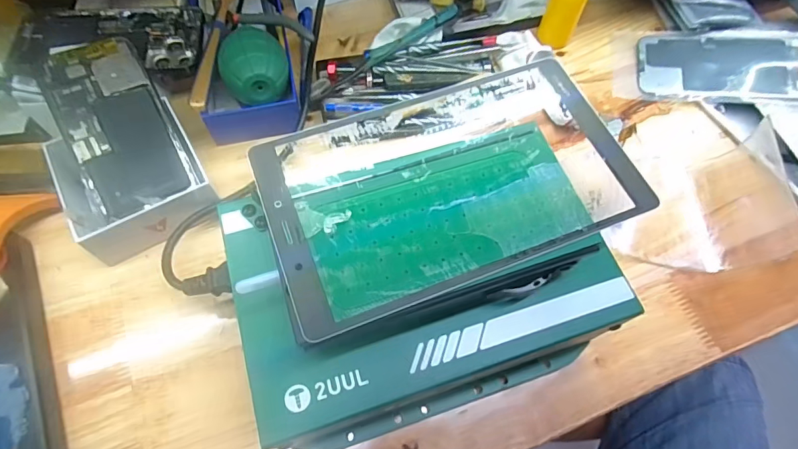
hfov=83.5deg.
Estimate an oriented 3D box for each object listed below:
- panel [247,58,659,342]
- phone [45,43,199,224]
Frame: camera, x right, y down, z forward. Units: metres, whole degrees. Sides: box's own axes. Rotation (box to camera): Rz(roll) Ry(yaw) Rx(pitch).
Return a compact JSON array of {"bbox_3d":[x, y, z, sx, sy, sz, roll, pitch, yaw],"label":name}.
[{"bbox_3d":[0.029,-0.026,0.252,0.202,0.006,0.117,-20,67,-11],"label":"panel"},{"bbox_3d":[-0.233,-0.082,0.371,0.075,0.007,0.139,-24,93,-18],"label":"phone"}]

